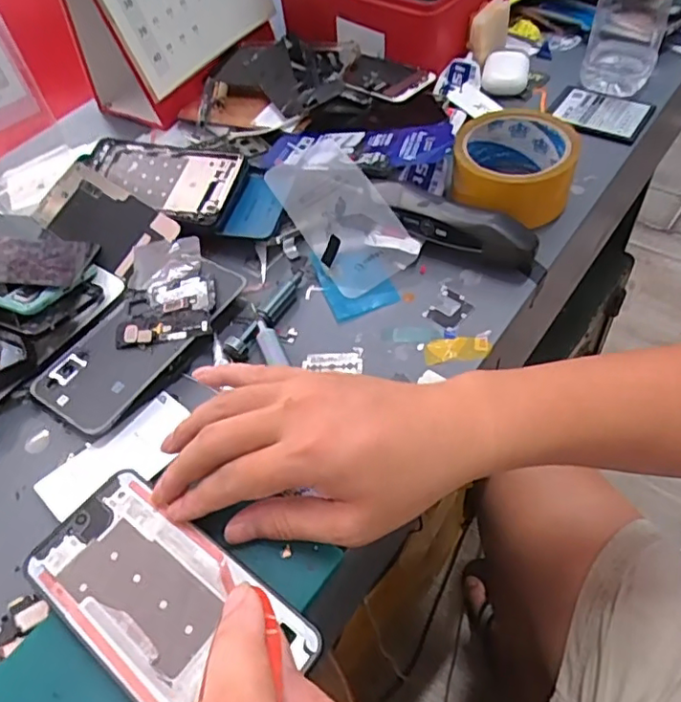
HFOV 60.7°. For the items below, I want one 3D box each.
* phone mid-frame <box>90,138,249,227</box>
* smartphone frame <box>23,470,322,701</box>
[{"bbox_3d":[-0.161,-0.154,0.513,0.160,0.009,0.073,16,67,21],"label":"phone mid-frame"},{"bbox_3d":[-0.094,0.129,0.302,0.154,0.011,0.076,33,61,24],"label":"smartphone frame"}]

